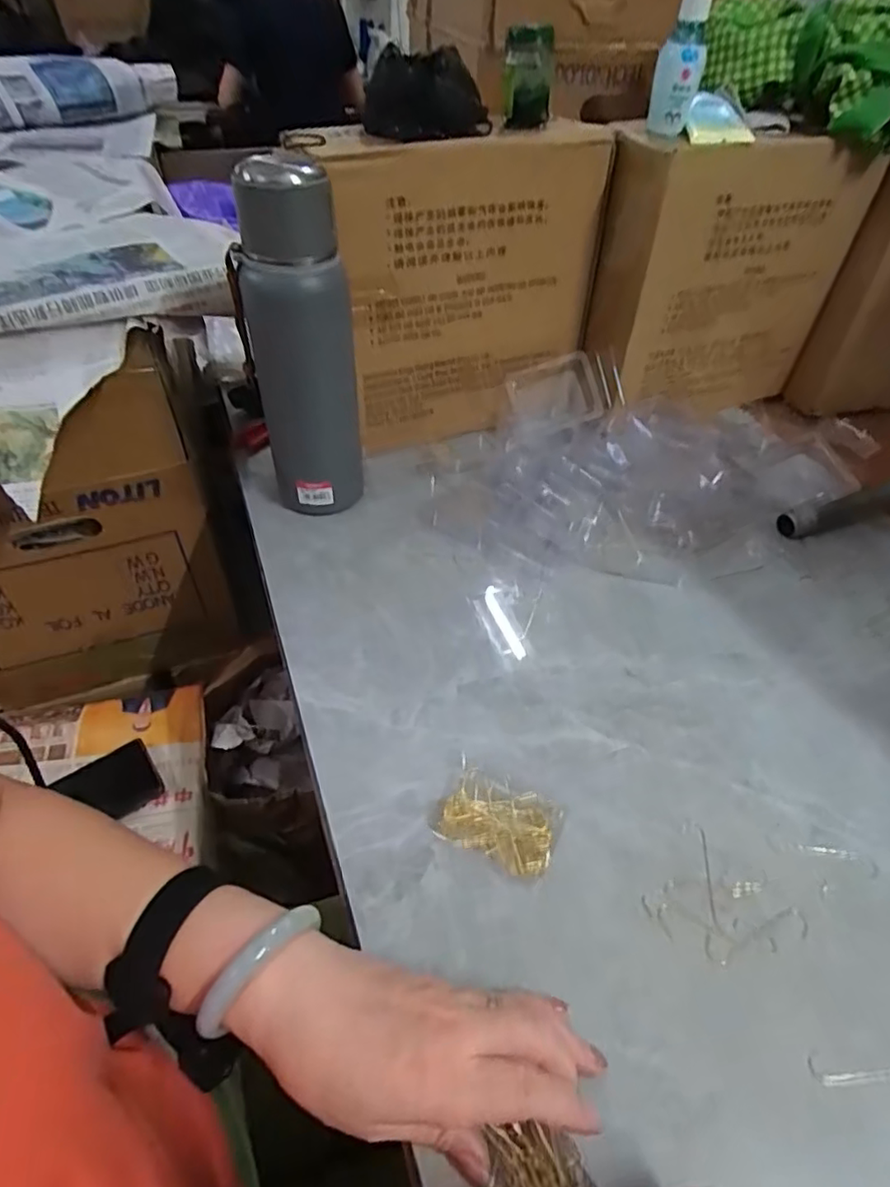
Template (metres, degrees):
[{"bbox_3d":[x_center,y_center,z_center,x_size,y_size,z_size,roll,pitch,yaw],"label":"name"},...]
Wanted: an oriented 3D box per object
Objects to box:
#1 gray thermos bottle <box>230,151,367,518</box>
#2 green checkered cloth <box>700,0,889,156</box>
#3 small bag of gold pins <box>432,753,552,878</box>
[{"bbox_3d":[-0.121,-0.203,0.516,0.088,0.274,0.093,-7,47,-10],"label":"gray thermos bottle"},{"bbox_3d":[0.348,-0.485,0.558,0.198,0.098,0.084,35,54,27],"label":"green checkered cloth"},{"bbox_3d":[0.031,0.140,0.371,0.071,0.011,0.046,27,51,21],"label":"small bag of gold pins"}]

